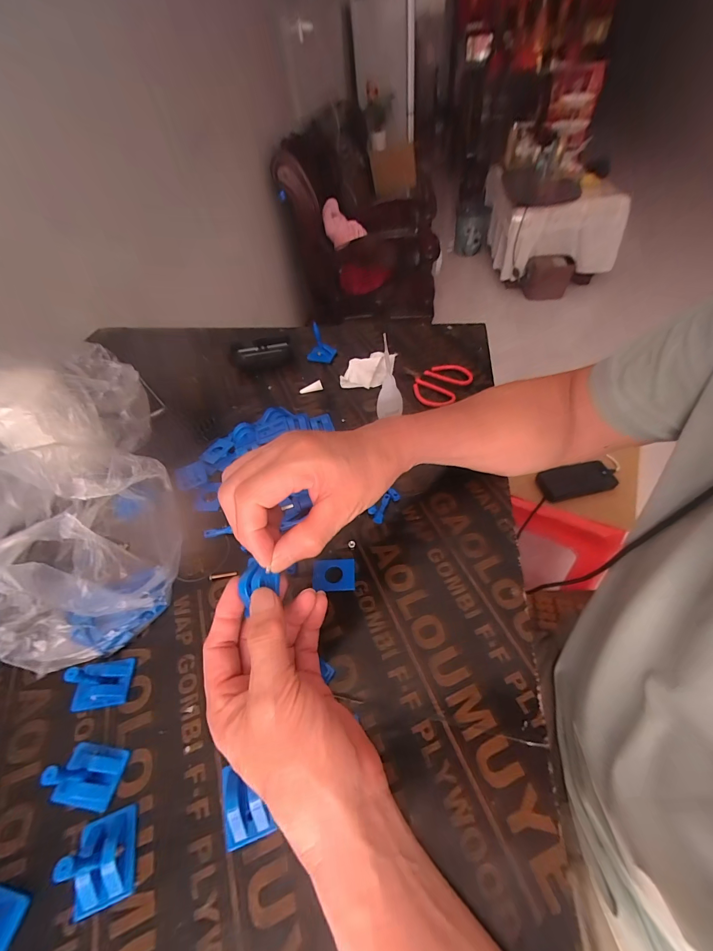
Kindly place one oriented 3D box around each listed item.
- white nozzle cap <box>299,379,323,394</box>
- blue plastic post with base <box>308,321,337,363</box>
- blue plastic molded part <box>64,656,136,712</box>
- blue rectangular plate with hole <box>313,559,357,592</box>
[{"bbox_3d":[-0.070,-0.136,0.545,0.035,0.013,0.011,-19,51,-10],"label":"white nozzle cap"},{"bbox_3d":[-0.060,-0.221,0.585,0.041,0.054,0.030,16,54,19],"label":"blue plastic post with base"},{"bbox_3d":[-0.217,0.164,0.285,0.045,0.045,0.035,-9,50,-1],"label":"blue plastic molded part"},{"bbox_3d":[-0.022,0.097,0.347,0.041,0.005,0.032,-6,50,2],"label":"blue rectangular plate with hole"}]

